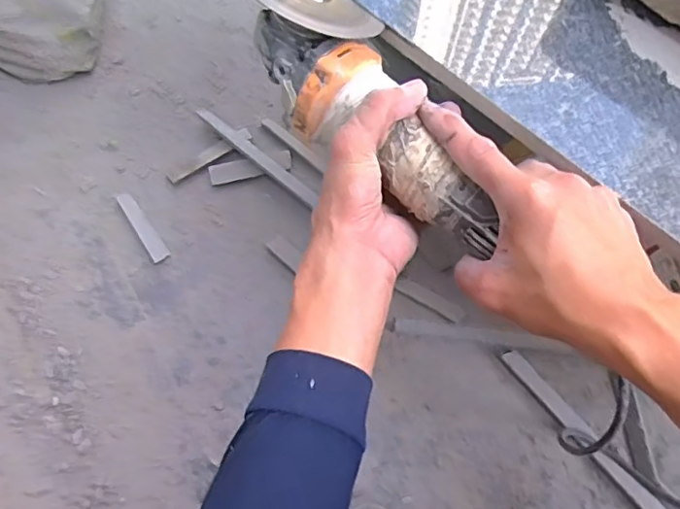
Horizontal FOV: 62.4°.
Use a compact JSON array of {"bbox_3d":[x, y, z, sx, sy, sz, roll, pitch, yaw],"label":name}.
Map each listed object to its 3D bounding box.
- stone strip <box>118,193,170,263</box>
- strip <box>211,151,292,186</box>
[{"bbox_3d":[-0.245,-0.035,0.697,0.021,0.004,0.103,-32,76,-12],"label":"stone strip"},{"bbox_3d":[-0.114,-0.112,0.720,0.105,0.010,0.028,-12,73,-6],"label":"strip"}]

